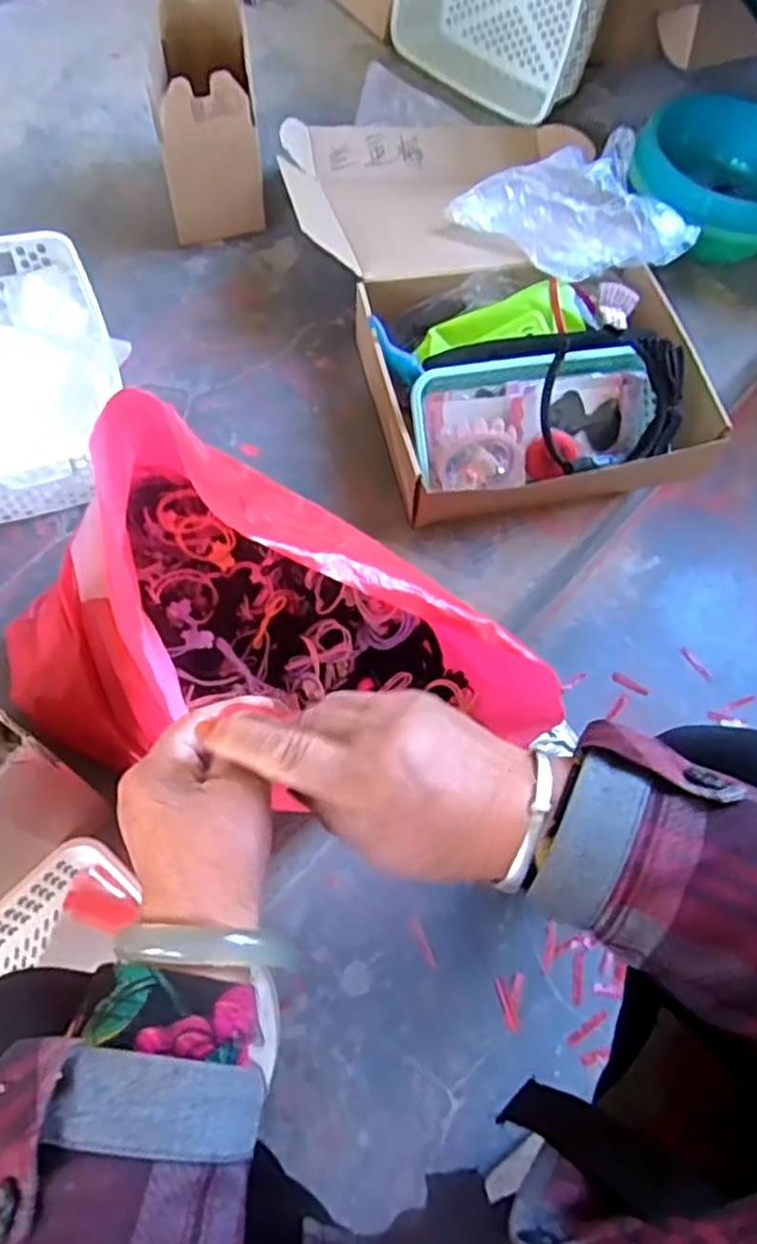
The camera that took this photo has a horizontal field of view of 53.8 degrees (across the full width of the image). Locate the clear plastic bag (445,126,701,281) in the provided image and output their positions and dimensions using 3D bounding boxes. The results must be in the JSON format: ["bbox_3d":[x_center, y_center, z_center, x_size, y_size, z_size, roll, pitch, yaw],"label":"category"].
[{"bbox_3d":[0.223,-0.468,0.841,0.181,0.050,0.227,-40,73,-20],"label":"clear plastic bag"}]

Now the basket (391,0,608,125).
[{"bbox_3d":[0.170,-0.879,1.086,0.314,0.201,0.133,40,68,15],"label":"basket"}]

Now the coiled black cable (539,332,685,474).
[{"bbox_3d":[0.226,-0.219,0.734,0.141,0.056,0.127,-13,106,-14],"label":"coiled black cable"}]

